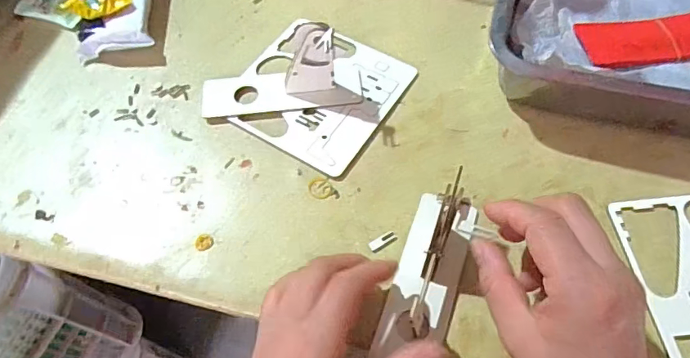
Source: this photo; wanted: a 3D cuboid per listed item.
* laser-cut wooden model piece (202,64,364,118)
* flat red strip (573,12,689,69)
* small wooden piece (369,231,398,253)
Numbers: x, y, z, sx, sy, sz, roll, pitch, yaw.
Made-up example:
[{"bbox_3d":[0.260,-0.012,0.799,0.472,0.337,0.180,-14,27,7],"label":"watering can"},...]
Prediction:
[{"bbox_3d":[-0.059,-0.082,0.439,0.146,0.005,0.046,-8,61,-2],"label":"laser-cut wooden model piece"},{"bbox_3d":[0.298,-0.134,0.449,0.146,0.007,0.060,-9,61,-3],"label":"flat red strip"},{"bbox_3d":[0.030,0.049,0.368,0.023,0.005,0.008,-30,64,-14],"label":"small wooden piece"}]

